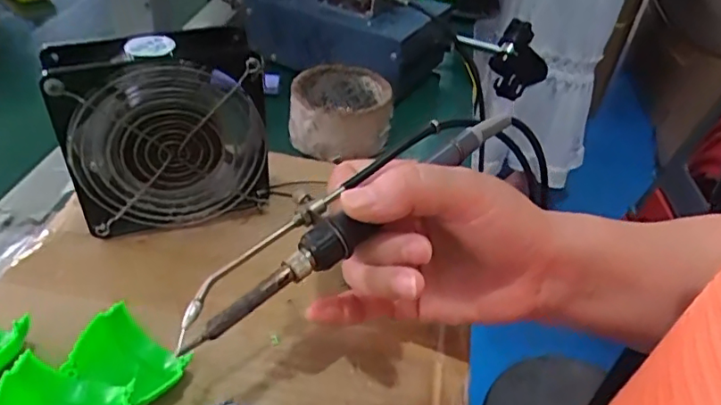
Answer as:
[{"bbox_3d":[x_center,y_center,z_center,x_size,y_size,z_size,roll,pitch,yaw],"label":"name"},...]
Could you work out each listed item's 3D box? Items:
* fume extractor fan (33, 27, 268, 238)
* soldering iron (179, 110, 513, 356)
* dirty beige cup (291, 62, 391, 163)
[{"bbox_3d":[-0.123,-0.042,0.361,0.119,0.126,0.048,-9,41,-15],"label":"fume extractor fan"},{"bbox_3d":[-0.001,-0.001,0.274,0.205,0.014,0.030,-36,54,-28],"label":"soldering iron"},{"bbox_3d":[-0.018,-0.076,0.490,0.086,0.055,0.081,2,40,-4],"label":"dirty beige cup"}]

